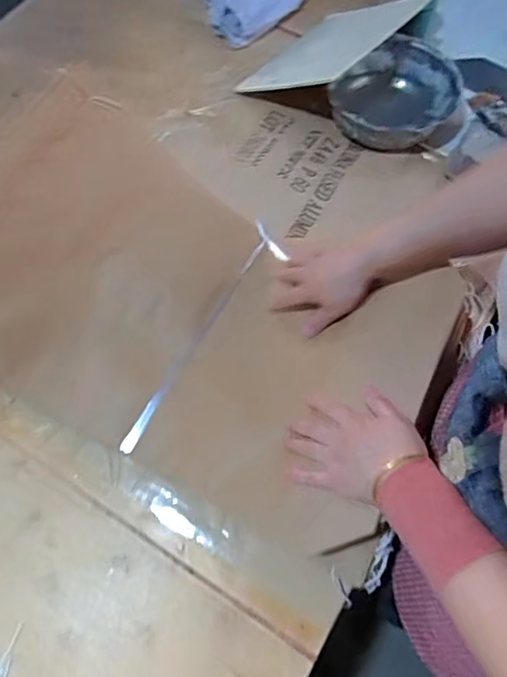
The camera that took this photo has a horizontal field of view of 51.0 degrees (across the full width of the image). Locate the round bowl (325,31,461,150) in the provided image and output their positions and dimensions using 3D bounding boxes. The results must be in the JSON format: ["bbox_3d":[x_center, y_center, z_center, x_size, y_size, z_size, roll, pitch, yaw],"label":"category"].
[{"bbox_3d":[0.231,-0.401,0.875,0.189,0.056,0.212,26,68,11],"label":"round bowl"}]

